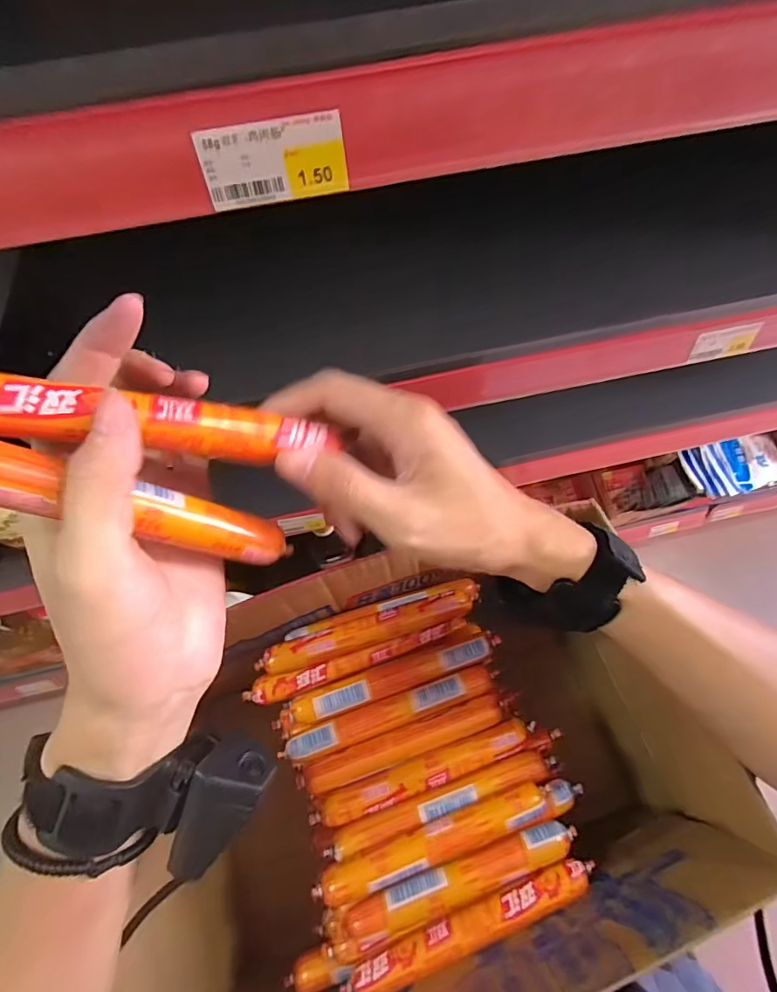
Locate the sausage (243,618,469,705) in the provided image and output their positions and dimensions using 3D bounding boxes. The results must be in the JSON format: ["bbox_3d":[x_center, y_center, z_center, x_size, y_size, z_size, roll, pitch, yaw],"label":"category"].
[{"bbox_3d":[-0.021,0.124,0.373,0.168,0.019,0.018,-17,70,-5],"label":"sausage"}]

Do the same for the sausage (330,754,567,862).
[{"bbox_3d":[0.038,0.205,0.333,0.161,0.020,0.017,-17,70,-5],"label":"sausage"}]

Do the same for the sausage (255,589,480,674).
[{"bbox_3d":[-0.012,0.099,0.367,0.163,0.017,0.020,-17,70,-5],"label":"sausage"}]

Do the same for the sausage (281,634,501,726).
[{"bbox_3d":[0.005,0.134,0.368,0.162,0.018,0.019,-18,70,-6],"label":"sausage"}]

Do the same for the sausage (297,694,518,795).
[{"bbox_3d":[0.015,0.174,0.353,0.160,0.020,0.020,-18,70,-6],"label":"sausage"}]

